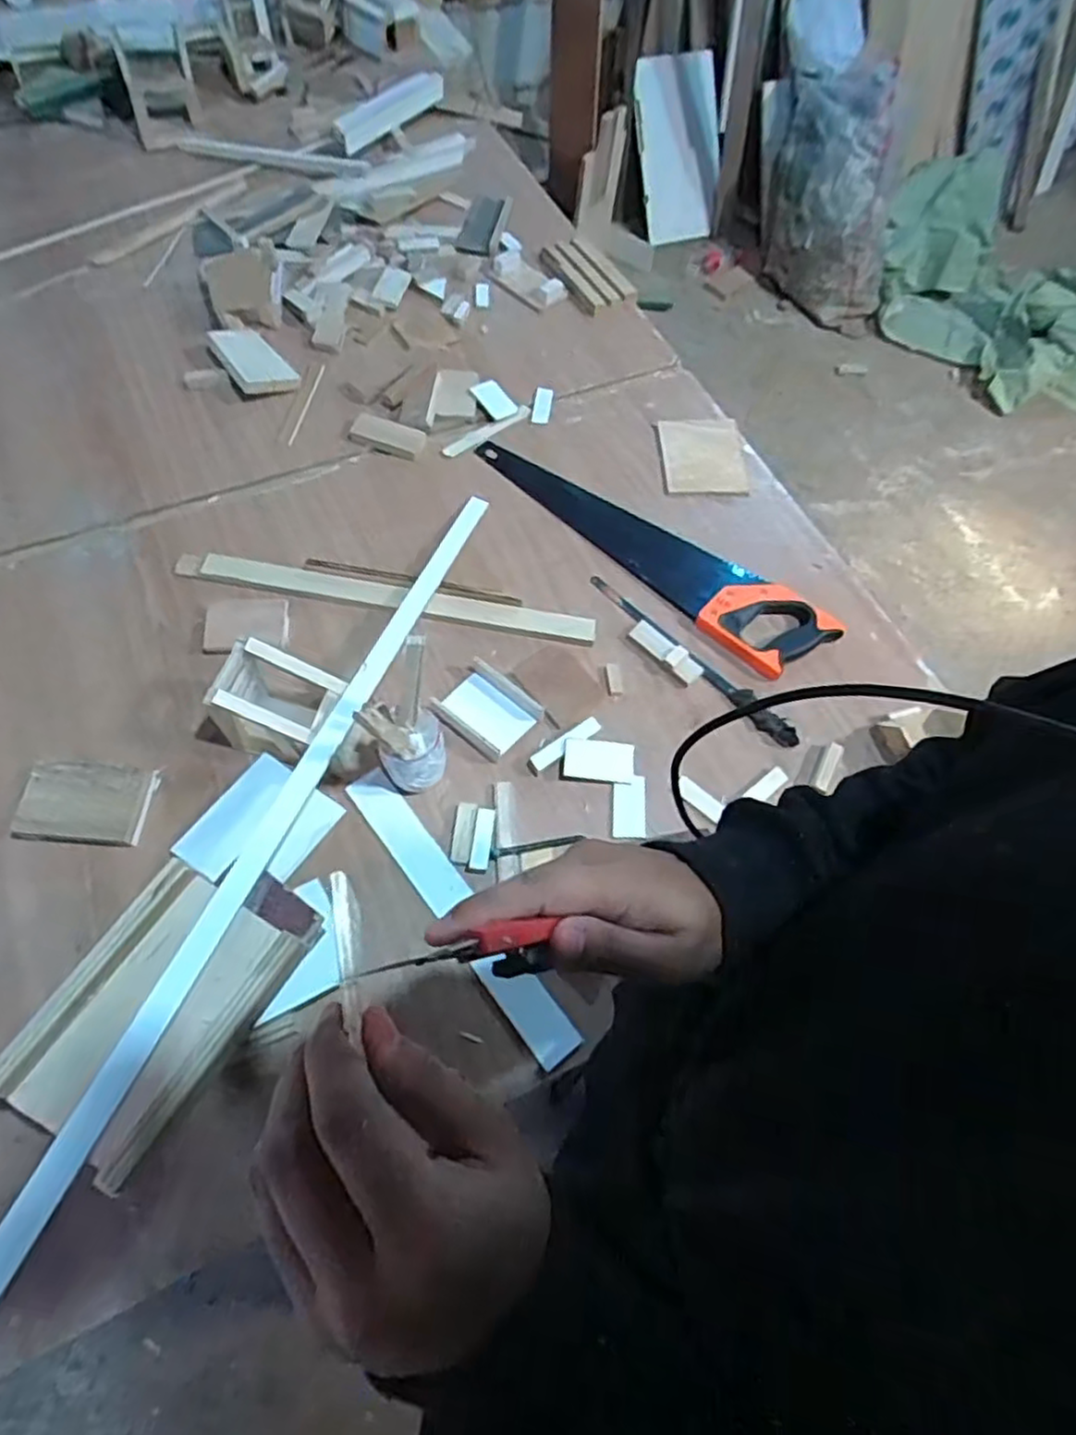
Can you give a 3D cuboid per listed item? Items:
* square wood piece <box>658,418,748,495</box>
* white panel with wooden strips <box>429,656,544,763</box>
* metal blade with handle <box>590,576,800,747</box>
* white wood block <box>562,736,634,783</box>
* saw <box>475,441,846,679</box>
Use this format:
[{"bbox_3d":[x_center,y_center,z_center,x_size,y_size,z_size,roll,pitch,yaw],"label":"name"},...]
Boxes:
[{"bbox_3d":[0.232,-0.371,1.004,0.114,0.008,0.135,0,63,-5],"label":"square wood piece"},{"bbox_3d":[-0.057,-0.011,0.796,0.096,0.024,0.082,38,66,14],"label":"white panel with wooden strips"},{"bbox_3d":[0.182,-0.074,0.852,0.030,0.018,0.313,-39,72,-22],"label":"metal blade with handle"},{"bbox_3d":[0.066,0.045,0.775,0.076,0.015,0.043,5,65,1],"label":"white wood block"},{"bbox_3d":[0.139,-0.233,0.925,0.506,0.024,0.118,41,67,15],"label":"saw"}]

